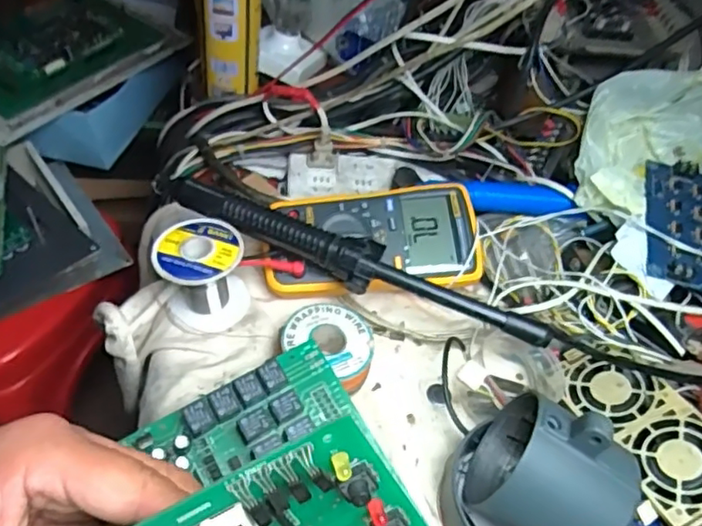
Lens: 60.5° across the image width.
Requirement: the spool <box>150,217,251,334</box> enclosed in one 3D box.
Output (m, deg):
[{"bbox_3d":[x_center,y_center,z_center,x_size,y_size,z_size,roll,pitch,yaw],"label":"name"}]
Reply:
[{"bbox_3d":[-0.113,0.010,0.466,0.065,0.065,0.062,5,50,-5],"label":"spool"}]

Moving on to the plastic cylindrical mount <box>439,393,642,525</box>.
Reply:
[{"bbox_3d":[0.110,0.140,0.365,0.081,0.108,0.106,-29,60,-29],"label":"plastic cylindrical mount"}]

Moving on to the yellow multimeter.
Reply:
[{"bbox_3d":[0.016,-0.016,0.508,0.179,0.048,0.090,-6,72,-6],"label":"yellow multimeter"}]

